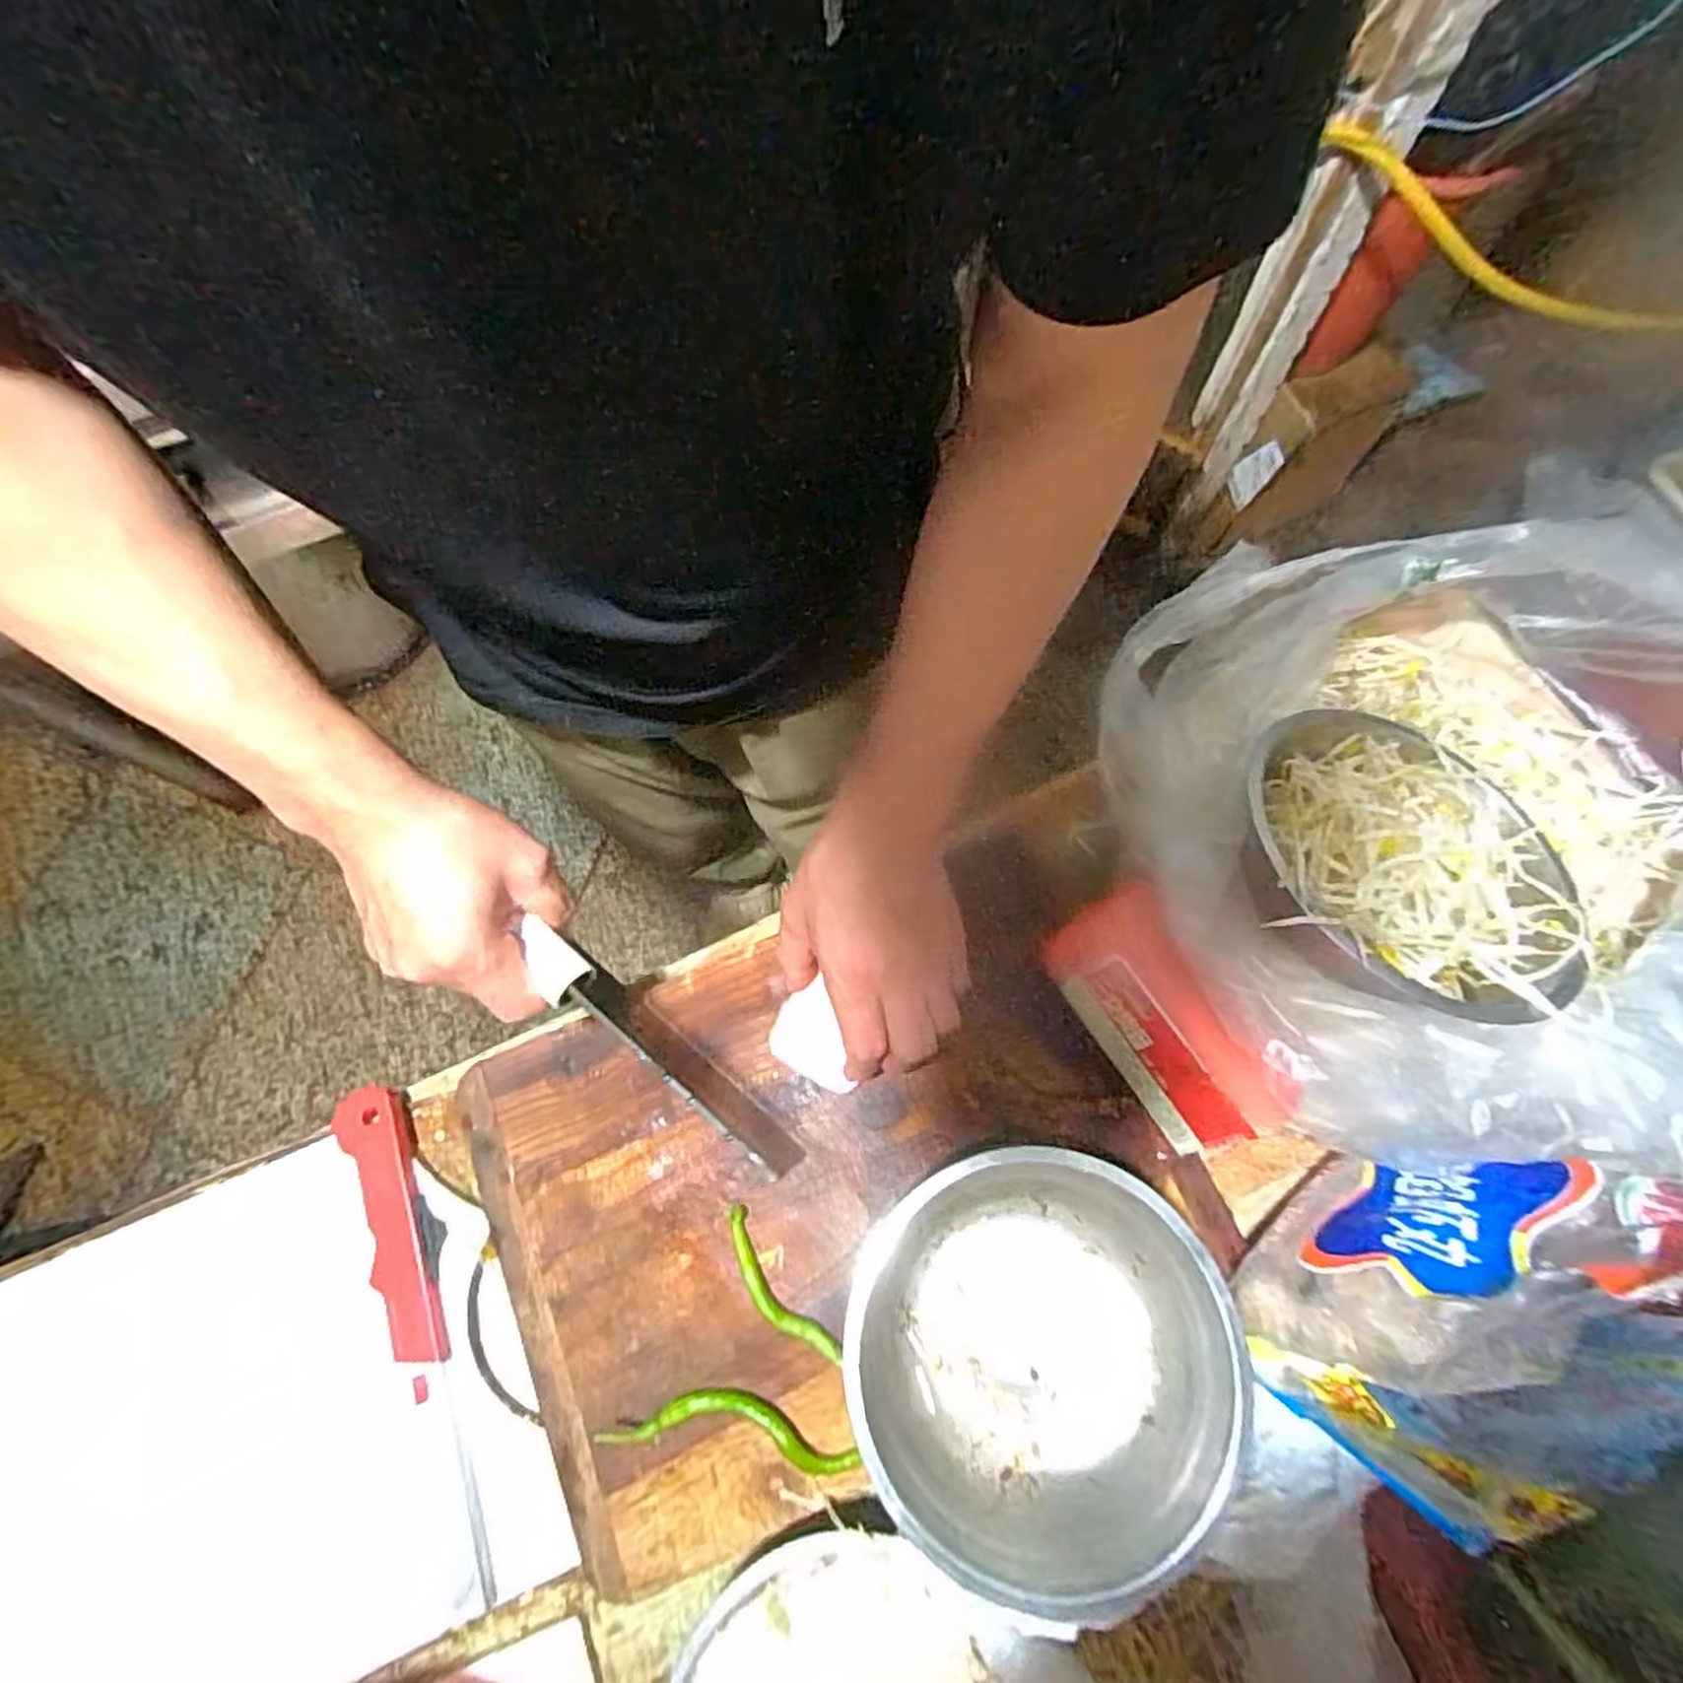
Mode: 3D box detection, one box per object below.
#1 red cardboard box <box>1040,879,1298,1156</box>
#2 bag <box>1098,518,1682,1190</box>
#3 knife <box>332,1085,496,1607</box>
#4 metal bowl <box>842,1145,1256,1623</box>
[{"bbox_3d":[0.179,0.098,0.435,0.028,0.084,0.139,-18,67,-44],"label":"red cardboard box"},{"bbox_3d":[0.394,-0.009,0.470,0.459,0.153,0.378,-12,71,-3],"label":"bag"},{"bbox_3d":[-0.243,0.277,0.453,0.036,0.011,0.271,-18,75,-20],"label":"knife"},{"bbox_3d":[0.097,0.258,0.397,0.177,0.062,0.184,0,70,1],"label":"metal bowl"}]

